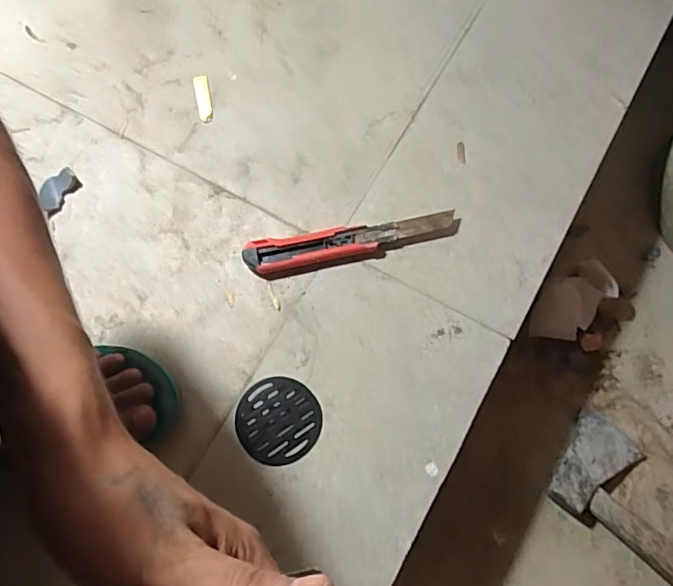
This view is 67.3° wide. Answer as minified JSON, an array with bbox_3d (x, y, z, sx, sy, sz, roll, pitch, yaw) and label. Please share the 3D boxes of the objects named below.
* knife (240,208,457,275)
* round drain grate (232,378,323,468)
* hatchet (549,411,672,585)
[{"bbox_3d":[0.013,-0.053,0.503,0.205,0.018,0.033,-13,72,-2],"label":"knife"},{"bbox_3d":[-0.053,0.116,0.458,0.074,0.006,0.074,-1,72,2],"label":"round drain grate"},{"bbox_3d":[0.368,0.261,0.511,0.308,0.029,0.104,39,77,13],"label":"hatchet"}]

